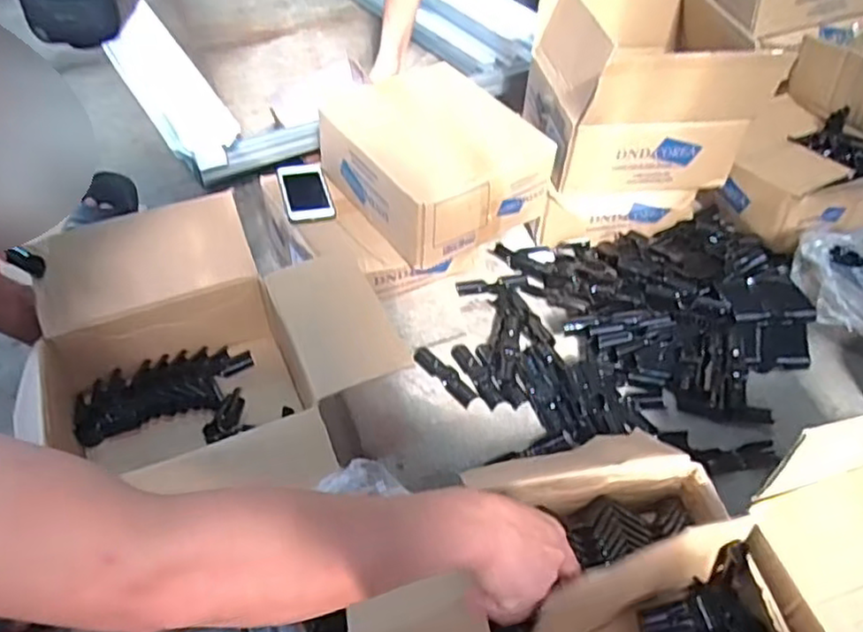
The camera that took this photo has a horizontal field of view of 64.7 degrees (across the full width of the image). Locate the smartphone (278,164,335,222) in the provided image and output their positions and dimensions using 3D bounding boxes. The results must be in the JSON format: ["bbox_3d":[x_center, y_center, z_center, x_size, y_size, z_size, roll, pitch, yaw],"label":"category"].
[{"bbox_3d":[-0.221,-0.218,1.196,0.078,0.014,0.162,-12,45,-12],"label":"smartphone"}]

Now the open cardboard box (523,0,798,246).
[{"bbox_3d":[0.359,-0.367,1.219,0.324,0.358,0.319,-4,44,-4],"label":"open cardboard box"}]

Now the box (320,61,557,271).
[{"bbox_3d":[-0.001,-0.274,1.159,0.283,0.153,0.339,-27,50,-25],"label":"box"}]

